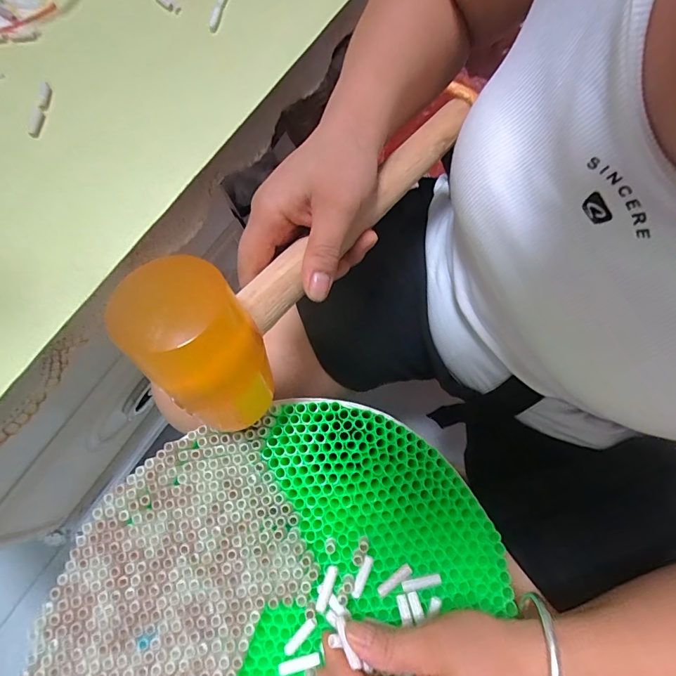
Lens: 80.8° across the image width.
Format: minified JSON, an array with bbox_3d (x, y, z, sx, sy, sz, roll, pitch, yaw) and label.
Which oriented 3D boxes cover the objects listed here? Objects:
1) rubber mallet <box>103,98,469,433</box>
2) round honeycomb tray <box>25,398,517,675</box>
[{"bbox_3d":[0.001,-0.075,0.262,0.077,0.066,0.297,37,63,10],"label":"rubber mallet"},{"bbox_3d":[-0.049,0.201,0.277,0.283,0.019,0.318,21,77,6],"label":"round honeycomb tray"}]

